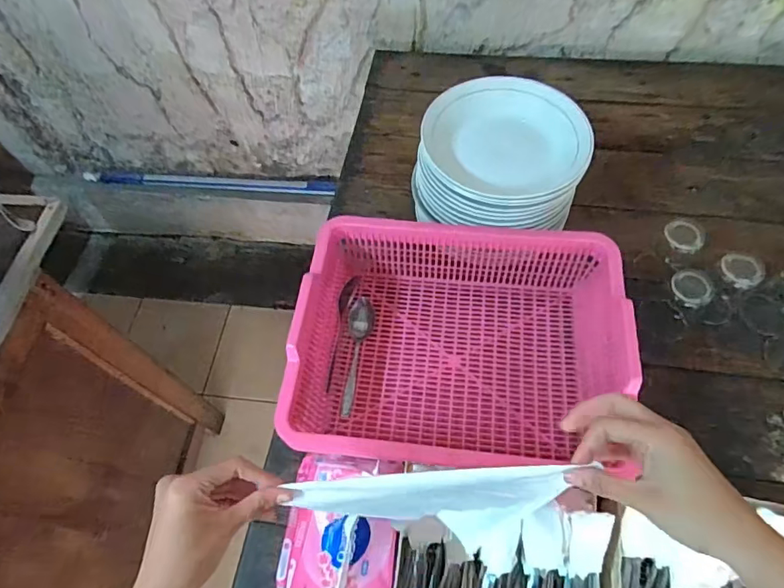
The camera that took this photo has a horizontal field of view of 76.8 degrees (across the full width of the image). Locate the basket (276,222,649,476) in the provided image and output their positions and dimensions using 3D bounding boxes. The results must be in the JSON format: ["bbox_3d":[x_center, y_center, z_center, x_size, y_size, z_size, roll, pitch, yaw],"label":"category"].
[{"bbox_3d":[0.082,0.043,0.636,0.385,0.125,0.318,1,60,4],"label":"basket"}]

